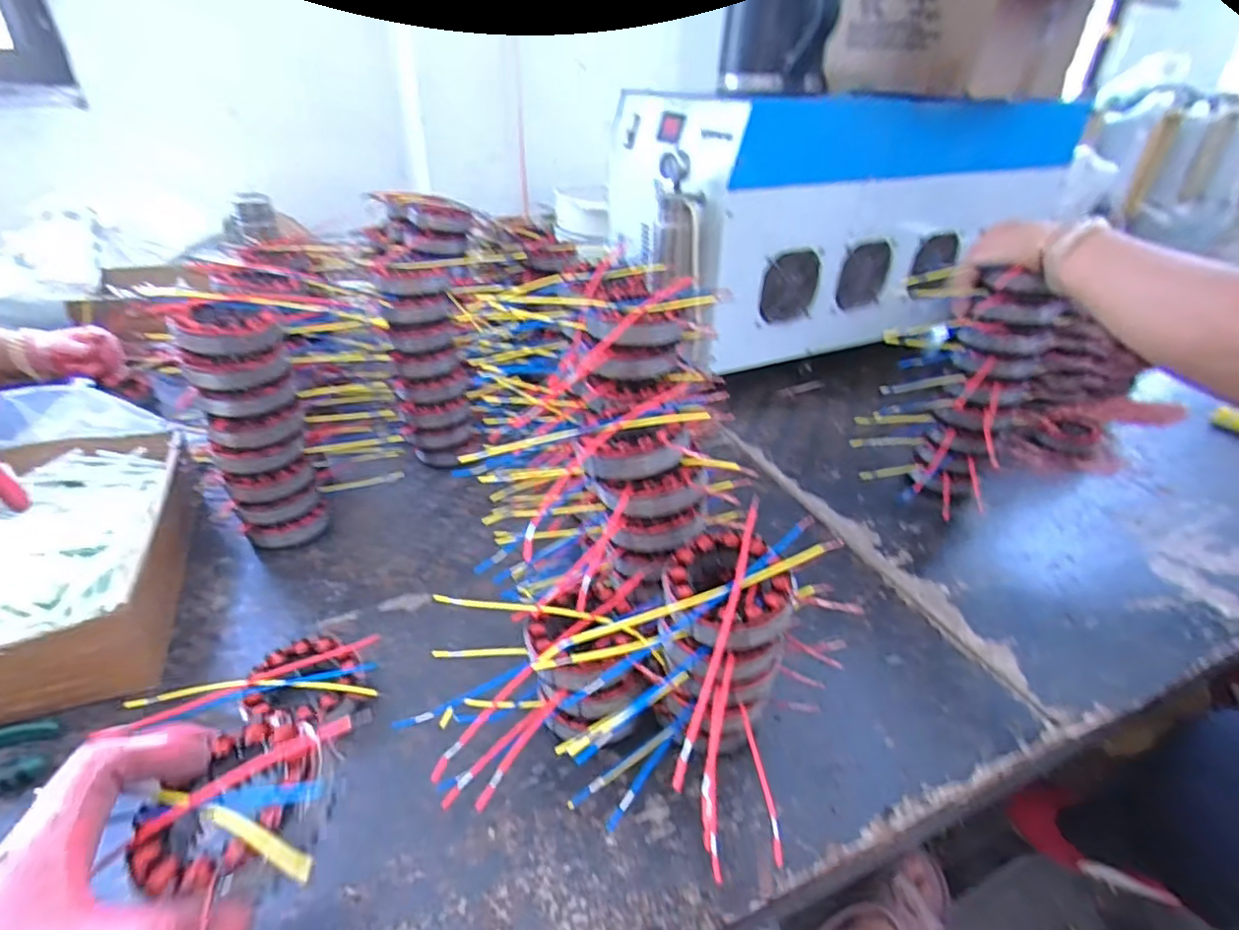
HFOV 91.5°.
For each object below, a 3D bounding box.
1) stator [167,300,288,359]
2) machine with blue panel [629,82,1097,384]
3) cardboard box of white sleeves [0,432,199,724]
[{"bbox_3d":[-0.357,-0.122,0.555,0.069,0.043,0.073,11,34,12],"label":"stator"},{"bbox_3d":[0.381,-0.458,1.111,0.798,0.358,0.363,-13,36,-22],"label":"machine with blue panel"},{"bbox_3d":[-0.542,0.084,0.552,0.252,0.085,0.328,-12,36,-21],"label":"cardboard box of white sleeves"}]

